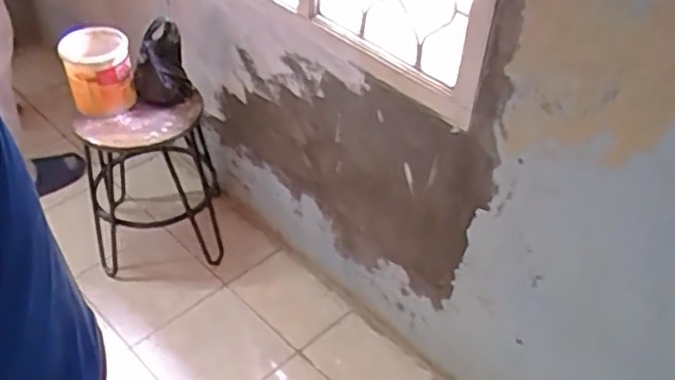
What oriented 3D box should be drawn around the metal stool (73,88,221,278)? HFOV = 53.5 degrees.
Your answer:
[{"bbox_3d":[-0.502,-0.057,1.824,0.316,0.431,0.331,-5,42,-9],"label":"metal stool"}]

